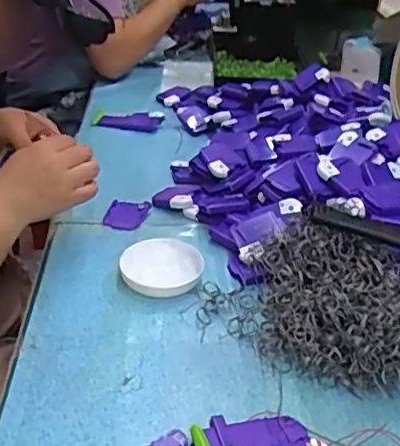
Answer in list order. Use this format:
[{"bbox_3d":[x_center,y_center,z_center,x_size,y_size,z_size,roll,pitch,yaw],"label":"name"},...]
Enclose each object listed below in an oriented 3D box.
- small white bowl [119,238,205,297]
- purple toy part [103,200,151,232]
[{"bbox_3d":[-0.043,0.048,0.677,0.090,0.020,0.093,2,33,-1],"label":"small white bowl"},{"bbox_3d":[-0.094,-0.011,0.782,0.048,0.016,0.060,10,34,11],"label":"purple toy part"}]

